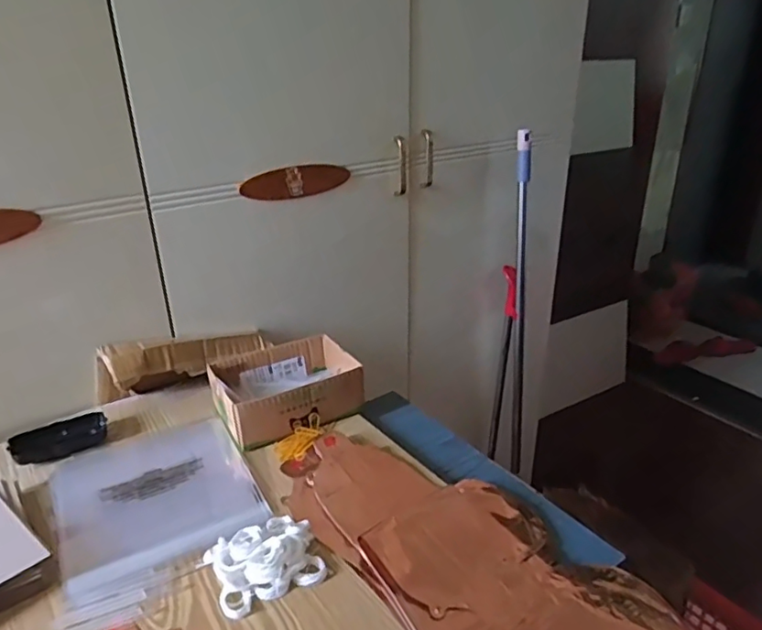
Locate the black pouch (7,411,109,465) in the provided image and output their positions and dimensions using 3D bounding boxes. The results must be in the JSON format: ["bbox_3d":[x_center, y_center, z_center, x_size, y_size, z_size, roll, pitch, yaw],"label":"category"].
[{"bbox_3d":[-0.417,0.159,0.747,0.112,0.024,0.069,-21,32,-36],"label":"black pouch"}]

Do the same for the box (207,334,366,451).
[{"bbox_3d":[-0.129,0.098,0.788,0.183,0.063,0.144,-12,27,-23],"label":"box"}]

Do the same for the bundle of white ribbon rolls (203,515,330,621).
[{"bbox_3d":[-0.113,0.233,0.560,0.100,0.027,0.089,-14,28,-26],"label":"bundle of white ribbon rolls"}]

